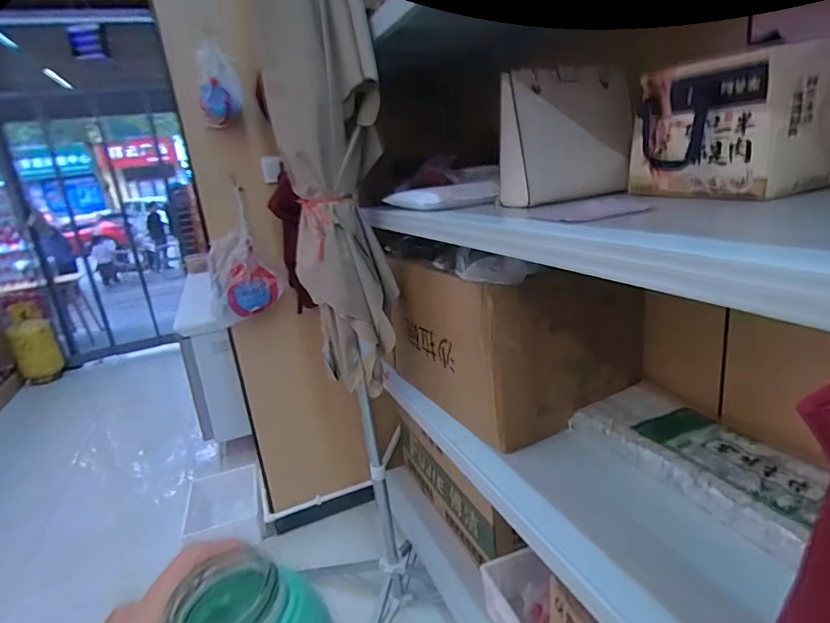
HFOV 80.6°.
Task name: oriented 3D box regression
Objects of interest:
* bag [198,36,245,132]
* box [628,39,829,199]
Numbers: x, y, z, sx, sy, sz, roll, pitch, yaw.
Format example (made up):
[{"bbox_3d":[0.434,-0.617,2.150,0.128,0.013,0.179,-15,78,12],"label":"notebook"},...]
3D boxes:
[{"bbox_3d":[-0.667,-0.774,1.665,0.139,0.262,0.082,-12,18,-15],"label":"bag"},{"bbox_3d":[0.520,-0.306,0.818,0.180,0.200,0.288,-12,18,-15],"label":"box"}]

